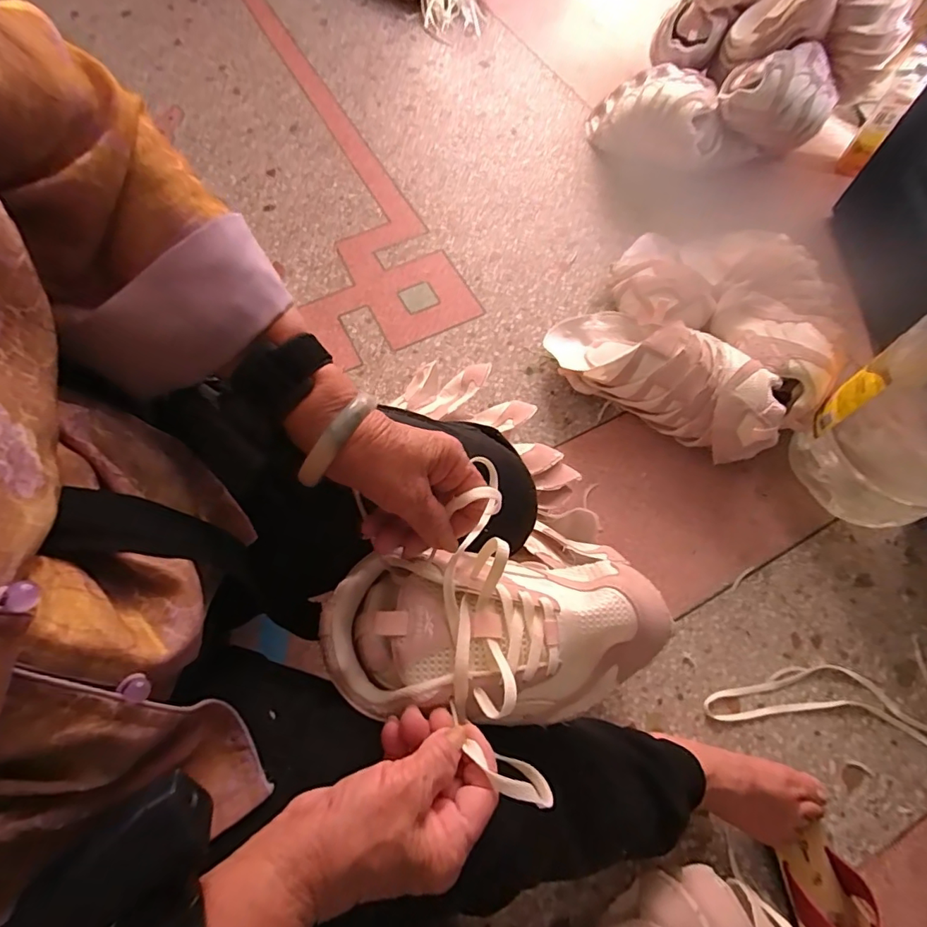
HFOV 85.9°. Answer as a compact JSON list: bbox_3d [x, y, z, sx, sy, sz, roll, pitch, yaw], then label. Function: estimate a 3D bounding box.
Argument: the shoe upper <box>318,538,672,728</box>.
[{"bbox_3d":[0.024,0.114,0.343,0.231,0.073,0.109,1,66,-5],"label":"shoe upper"}]

